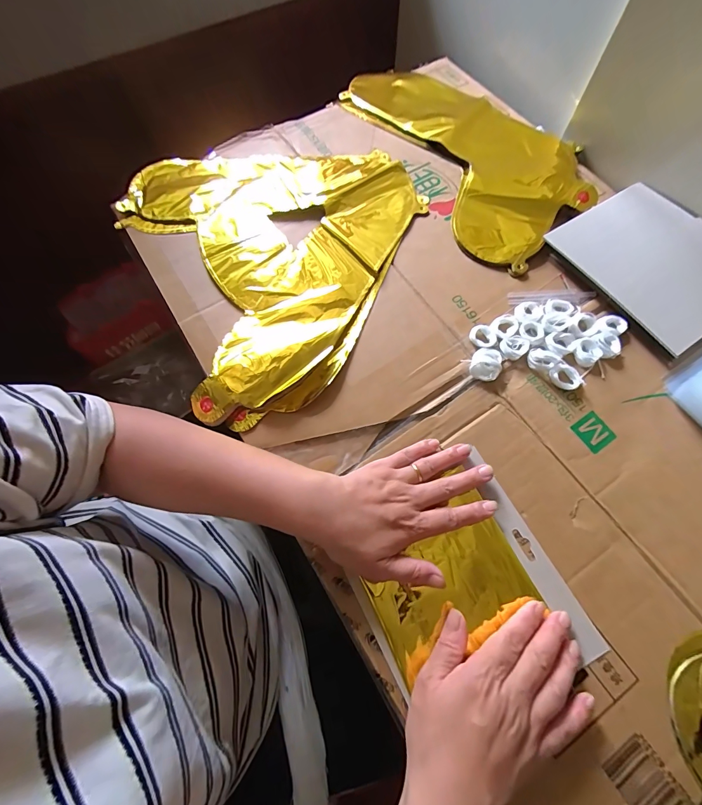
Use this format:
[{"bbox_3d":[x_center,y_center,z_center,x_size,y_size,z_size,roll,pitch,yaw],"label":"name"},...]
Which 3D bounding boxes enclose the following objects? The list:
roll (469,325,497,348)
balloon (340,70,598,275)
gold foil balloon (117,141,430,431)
[{"bbox_3d":[0.143,-0.071,0.402,0.026,0.010,0.029,-12,69,-4],"label":"roll"},{"bbox_3d":[0.166,-0.368,0.516,0.232,0.012,0.411,-29,71,-11],"label":"balloon"},{"bbox_3d":[-0.072,-0.199,0.451,0.340,0.017,0.389,-27,71,-10],"label":"gold foil balloon"}]

